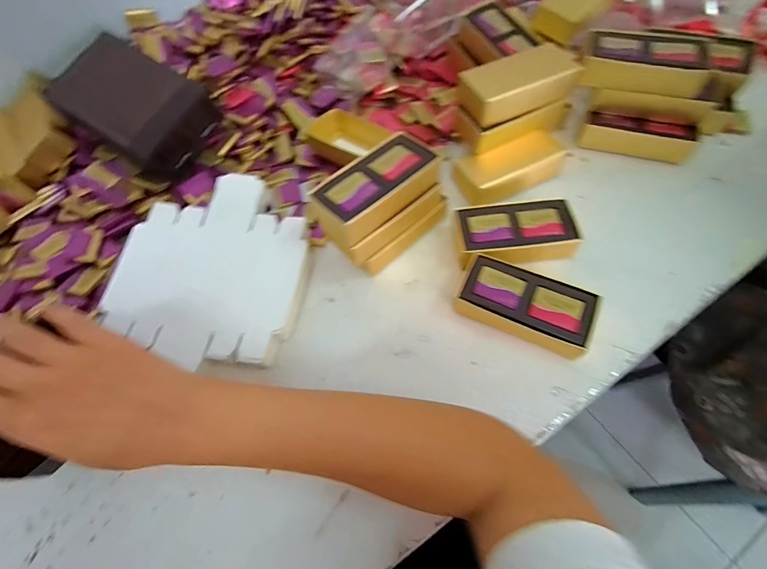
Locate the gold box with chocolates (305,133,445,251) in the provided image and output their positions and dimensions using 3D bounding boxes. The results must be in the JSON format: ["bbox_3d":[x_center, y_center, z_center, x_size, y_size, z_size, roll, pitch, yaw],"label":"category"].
[{"bbox_3d":[-0.009,-0.089,0.330,0.120,0.033,0.061,-41,64,-15],"label":"gold box with chocolates"}]

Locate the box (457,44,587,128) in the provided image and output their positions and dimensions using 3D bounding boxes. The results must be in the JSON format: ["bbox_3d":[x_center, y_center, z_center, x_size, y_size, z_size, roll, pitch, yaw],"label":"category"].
[{"bbox_3d":[0.144,-0.217,0.379,0.116,0.035,0.060,-24,61,-6],"label":"box"}]

